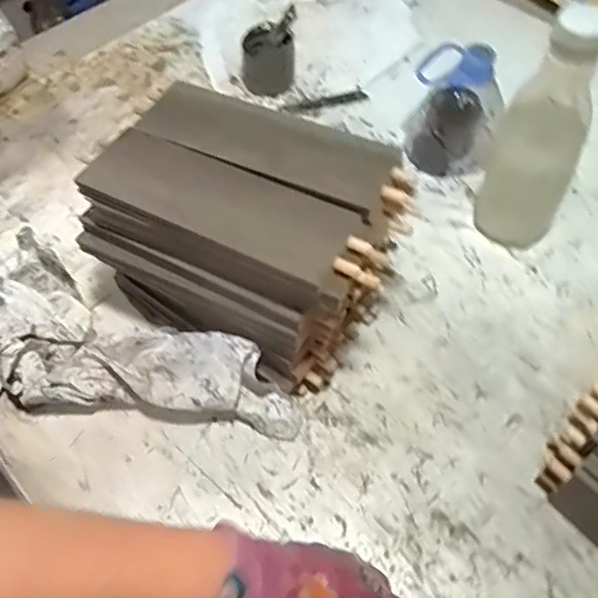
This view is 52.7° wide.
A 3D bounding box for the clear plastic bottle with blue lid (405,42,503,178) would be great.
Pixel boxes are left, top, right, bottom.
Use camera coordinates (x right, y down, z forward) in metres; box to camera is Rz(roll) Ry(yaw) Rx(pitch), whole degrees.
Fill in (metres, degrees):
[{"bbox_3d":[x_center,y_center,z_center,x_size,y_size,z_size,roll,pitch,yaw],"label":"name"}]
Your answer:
[{"bbox_3d":[0.157,-0.195,0.621,0.082,0.129,0.066,13,59,11],"label":"clear plastic bottle with blue lid"}]

